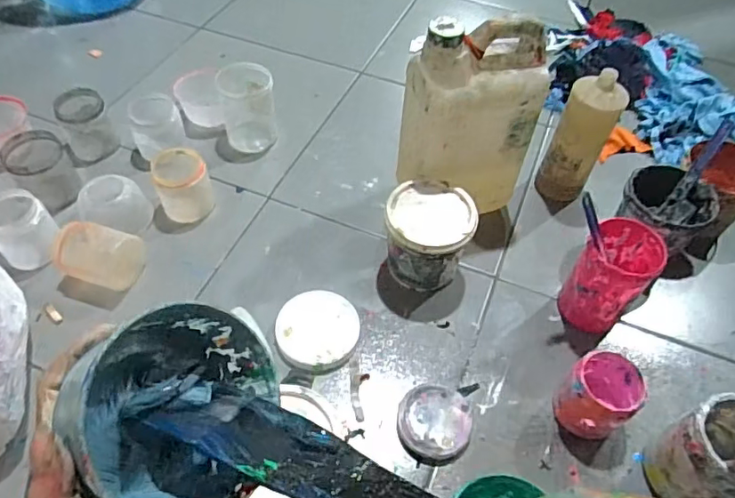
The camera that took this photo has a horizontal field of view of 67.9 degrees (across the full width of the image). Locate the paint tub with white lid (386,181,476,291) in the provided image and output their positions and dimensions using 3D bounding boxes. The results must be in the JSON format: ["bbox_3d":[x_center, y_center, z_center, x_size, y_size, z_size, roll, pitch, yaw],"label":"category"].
[{"bbox_3d":[0.088,-0.014,0.812,0.119,0.128,0.121,1,52,-2],"label":"paint tub with white lid"}]

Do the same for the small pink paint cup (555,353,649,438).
[{"bbox_3d":[0.291,0.185,0.695,0.093,0.096,0.080,33,58,21],"label":"small pink paint cup"}]

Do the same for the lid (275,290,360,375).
[{"bbox_3d":[-0.070,0.116,0.772,0.112,0.023,0.124,1,52,-2],"label":"lid"}]

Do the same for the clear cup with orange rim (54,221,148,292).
[{"bbox_3d":[-0.394,0.014,0.811,0.107,0.075,0.080,7,52,3],"label":"clear cup with orange rim"}]

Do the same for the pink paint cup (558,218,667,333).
[{"bbox_3d":[0.336,0.043,0.768,0.096,0.153,0.101,32,58,20],"label":"pink paint cup"}]

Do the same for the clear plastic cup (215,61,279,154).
[{"bbox_3d":[-0.215,-0.260,0.987,0.092,0.127,0.095,1,52,-2],"label":"clear plastic cup"}]

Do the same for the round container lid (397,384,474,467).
[{"bbox_3d":[0.087,0.225,0.703,0.095,0.023,0.097,1,52,-2],"label":"round container lid"}]

